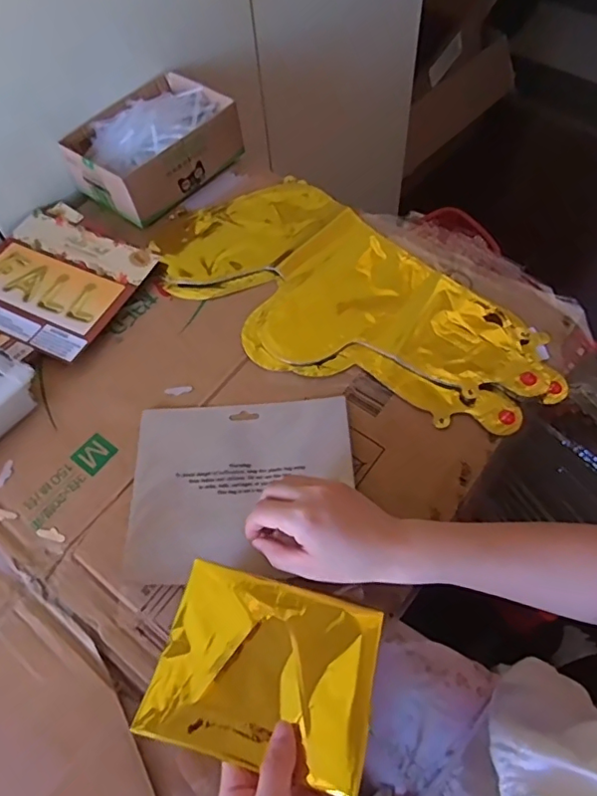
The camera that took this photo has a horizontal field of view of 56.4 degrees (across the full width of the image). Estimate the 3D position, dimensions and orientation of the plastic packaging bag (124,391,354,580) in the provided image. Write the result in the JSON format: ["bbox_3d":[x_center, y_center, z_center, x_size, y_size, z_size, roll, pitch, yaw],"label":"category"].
[{"bbox_3d":[-0.048,0.072,0.486,0.186,0.013,0.160,-4,61,0],"label":"plastic packaging bag"}]

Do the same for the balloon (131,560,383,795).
[{"bbox_3d":[-0.021,0.182,0.379,0.142,0.021,0.113,12,62,8],"label":"balloon"}]

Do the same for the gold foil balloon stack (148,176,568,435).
[{"bbox_3d":[0.041,-0.106,0.579,0.208,0.014,0.430,-41,67,-19],"label":"gold foil balloon stack"}]

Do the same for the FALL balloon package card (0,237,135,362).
[{"bbox_3d":[-0.284,-0.113,0.600,0.184,0.008,0.109,24,65,14],"label":"FALL balloon package card"}]

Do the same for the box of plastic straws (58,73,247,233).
[{"bbox_3d":[-0.178,-0.315,0.682,0.141,0.060,0.193,38,69,20],"label":"box of plastic straws"}]

